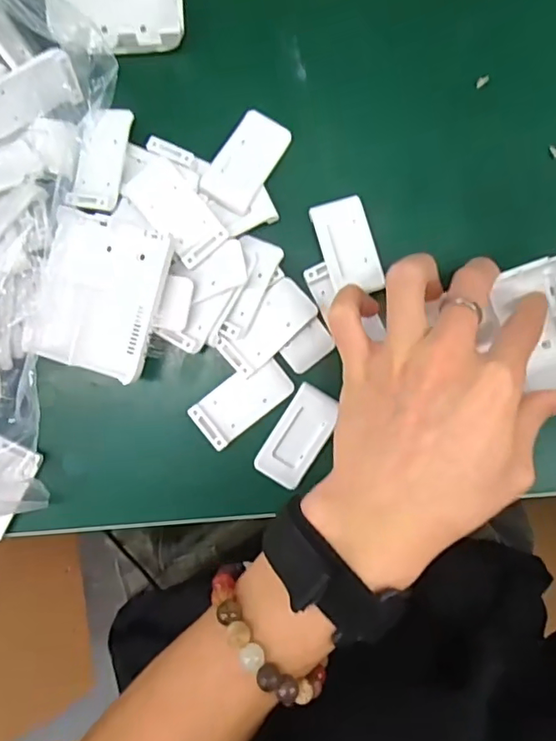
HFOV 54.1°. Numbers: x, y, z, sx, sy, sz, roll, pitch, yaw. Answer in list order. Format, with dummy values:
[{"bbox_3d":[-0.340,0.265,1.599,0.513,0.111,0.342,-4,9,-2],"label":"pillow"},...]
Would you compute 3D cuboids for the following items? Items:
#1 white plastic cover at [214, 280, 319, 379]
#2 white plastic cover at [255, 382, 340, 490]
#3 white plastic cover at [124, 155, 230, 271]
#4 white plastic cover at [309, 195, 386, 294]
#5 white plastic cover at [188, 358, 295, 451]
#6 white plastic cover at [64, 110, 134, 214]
[{"bbox_3d":[-0.005,-0.023,0.296,0.054,0.007,0.027,-45,92,-1],"label":"white plastic cover"},{"bbox_3d":[0.011,0.037,0.303,0.027,0.004,0.055,30,90,-2],"label":"white plastic cover"},{"bbox_3d":[-0.053,-0.084,0.285,0.030,0.012,0.056,-40,92,-1],"label":"white plastic cover"},{"bbox_3d":[0.038,-0.067,0.298,0.029,0.012,0.052,-15,95,-3],"label":"white plastic cover"},{"bbox_3d":[-0.019,0.016,0.300,0.055,0.005,0.028,-38,92,-1],"label":"white plastic cover"},{"bbox_3d":[-0.094,-0.112,0.289,0.025,0.012,0.053,13,91,-2],"label":"white plastic cover"}]

